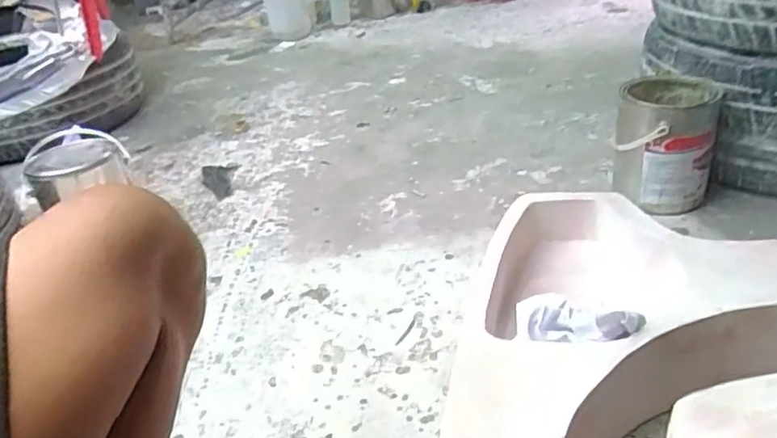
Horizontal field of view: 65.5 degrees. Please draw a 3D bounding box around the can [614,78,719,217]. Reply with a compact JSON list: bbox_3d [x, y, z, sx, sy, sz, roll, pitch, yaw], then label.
[{"bbox_3d":[0.503,-0.130,1.110,0.160,0.198,0.173,9,33,28],"label":"can"}]

